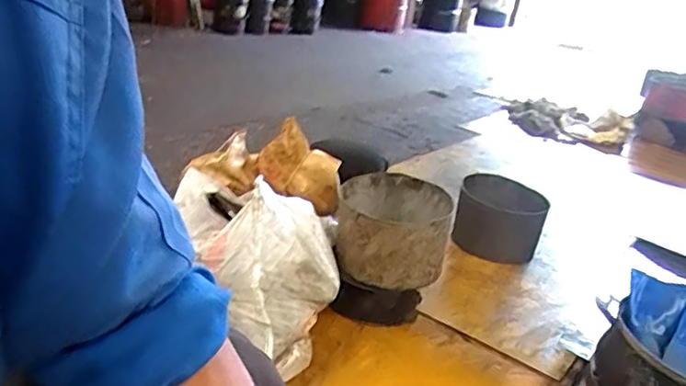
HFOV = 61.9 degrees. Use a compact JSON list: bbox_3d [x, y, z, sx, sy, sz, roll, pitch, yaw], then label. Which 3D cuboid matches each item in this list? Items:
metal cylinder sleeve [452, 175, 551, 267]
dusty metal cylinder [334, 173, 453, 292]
[{"bbox_3d":[0.515,0.086,1.899,0.270,0.217,0.230,12,23,14],"label":"metal cylinder sleeve"},{"bbox_3d":[0.122,0.088,1.486,0.280,0.189,0.317,11,22,4],"label":"dusty metal cylinder"}]

